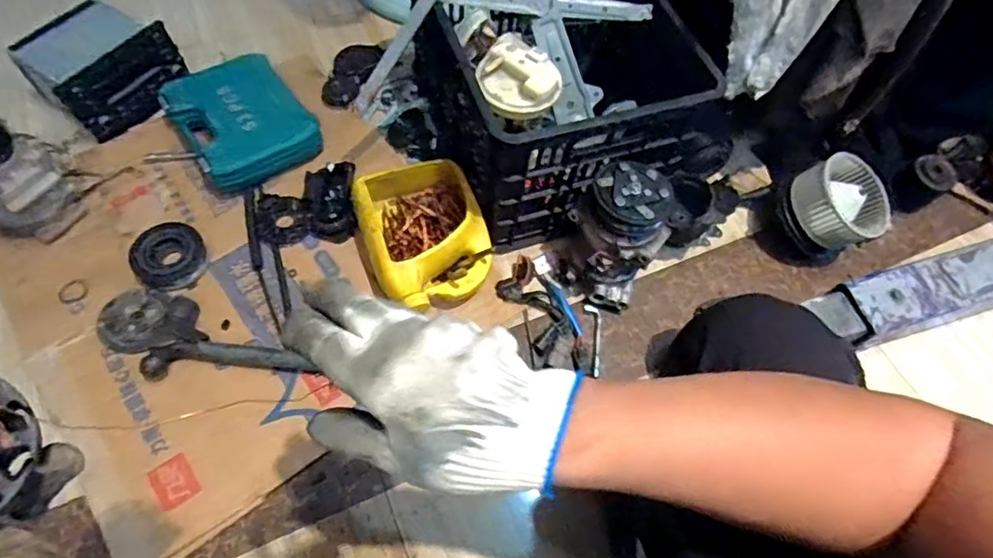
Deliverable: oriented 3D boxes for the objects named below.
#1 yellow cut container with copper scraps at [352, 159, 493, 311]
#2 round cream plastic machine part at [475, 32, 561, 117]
[{"bbox_3d":[-0.110,-0.065,0.882,0.179,0.100,0.220,-19,65,-13],"label":"yellow cut container with copper scraps"},{"bbox_3d":[0.032,-0.280,0.790,0.115,0.035,0.104,27,84,7],"label":"round cream plastic machine part"}]

